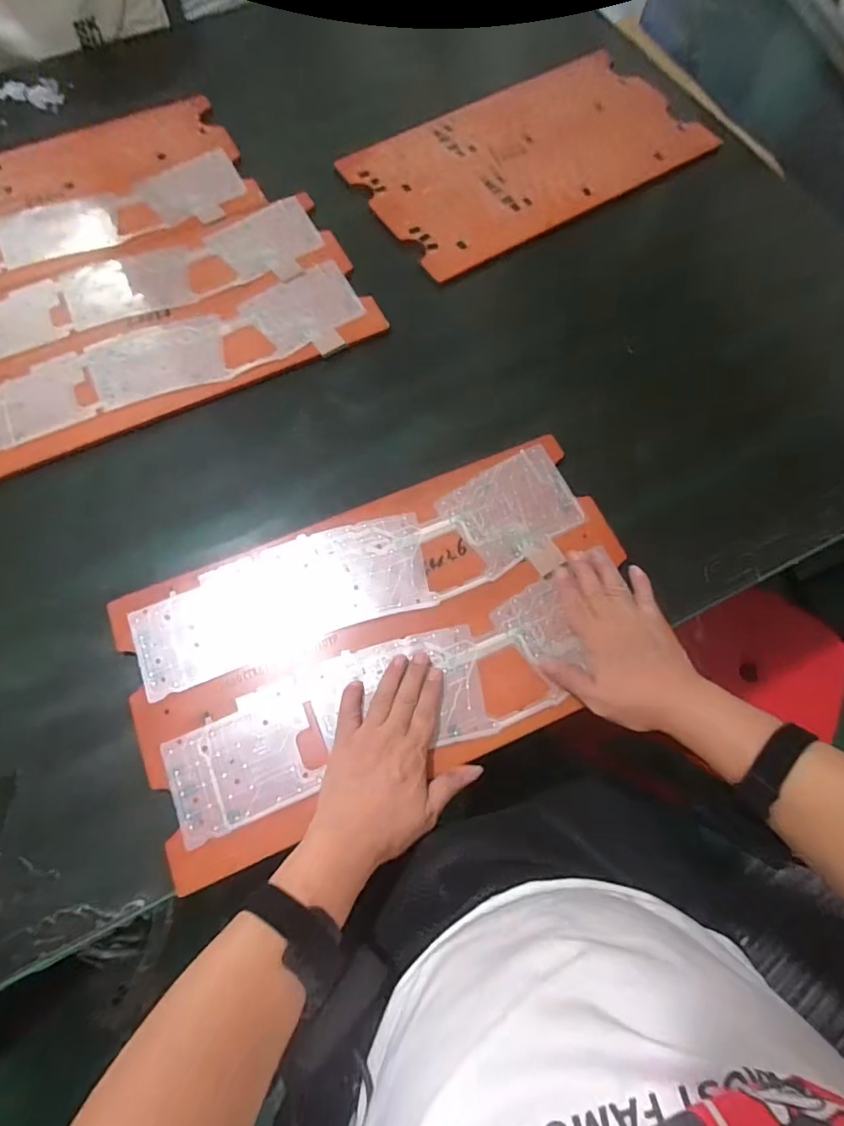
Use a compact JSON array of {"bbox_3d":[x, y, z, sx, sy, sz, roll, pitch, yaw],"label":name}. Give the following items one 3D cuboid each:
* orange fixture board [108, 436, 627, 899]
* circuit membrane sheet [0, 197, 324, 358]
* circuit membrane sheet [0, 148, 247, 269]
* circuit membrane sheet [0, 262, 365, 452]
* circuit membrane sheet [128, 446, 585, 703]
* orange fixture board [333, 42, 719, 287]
[{"bbox_3d":[-0.027,0.062,0.479,0.452,0.018,0.253,-23,71,-6],"label":"orange fixture board"},{"bbox_3d":[-0.335,-0.336,0.637,0.432,0.007,0.112,-25,73,-9],"label":"circuit membrane sheet"},{"bbox_3d":[-0.447,-0.433,0.676,0.432,0.009,0.116,-23,73,-8],"label":"circuit membrane sheet"},{"bbox_3d":[-0.278,-0.229,0.597,0.433,0.011,0.120,-25,72,-9],"label":"circuit membrane sheet"},{"bbox_3d":[-0.051,0.008,0.508,0.435,0.004,0.110,-21,72,-8],"label":"circuit membrane sheet"},{"bbox_3d":[0.139,-0.556,0.711,0.442,0.008,0.266,-32,72,-10],"label":"orange fixture board"}]

